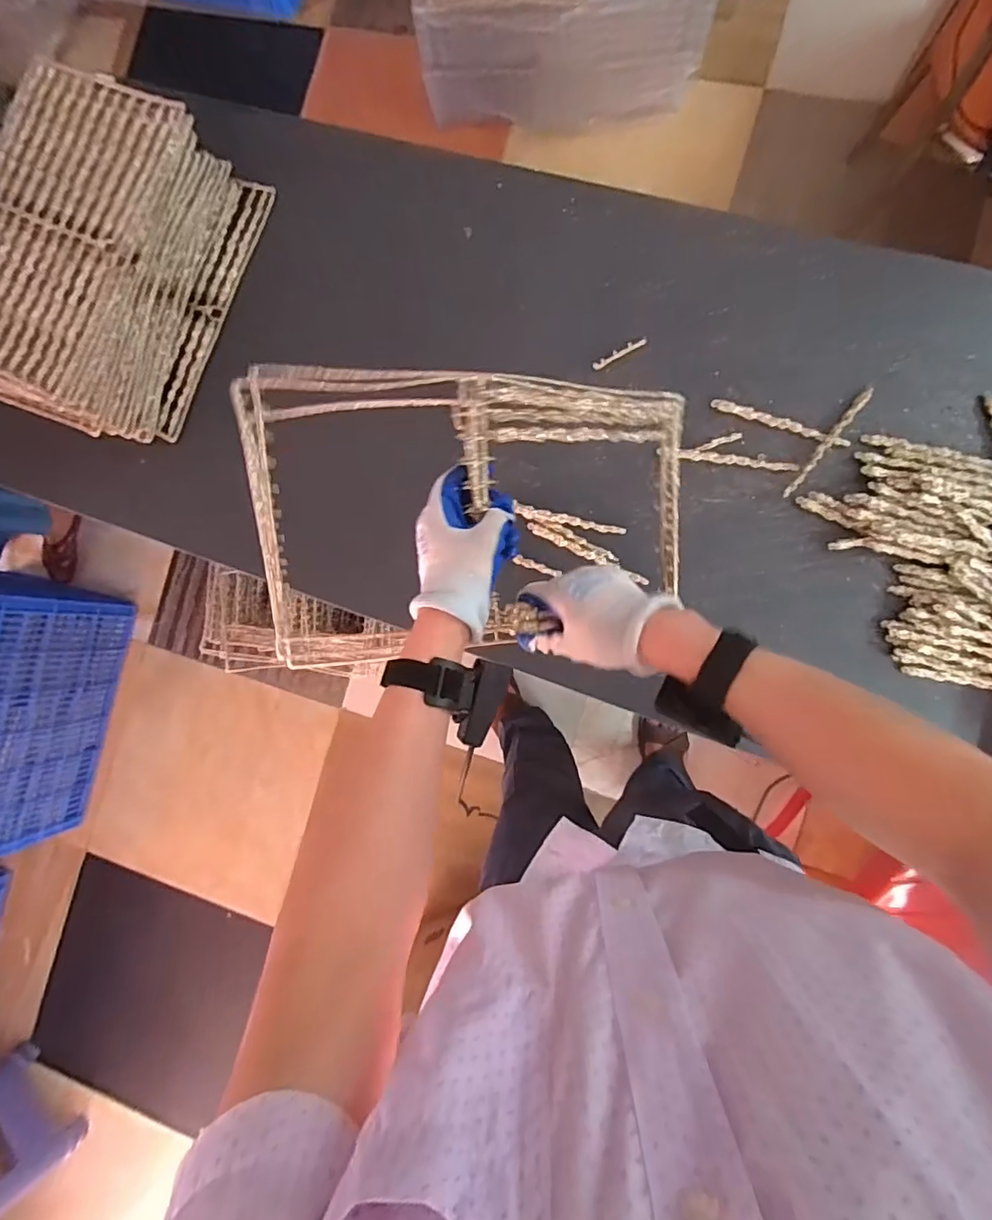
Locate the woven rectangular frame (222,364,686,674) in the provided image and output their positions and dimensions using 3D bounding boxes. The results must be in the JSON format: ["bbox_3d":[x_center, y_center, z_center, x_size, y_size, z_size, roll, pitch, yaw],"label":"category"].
[{"bbox_3d":[-0.010,-0.080,0.469,0.367,0.031,0.232,-4,97,-12],"label":"woven rectangular frame"}]

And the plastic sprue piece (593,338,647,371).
[{"bbox_3d":[0.152,-0.316,0.678,0.069,0.005,0.011,-27,83,6],"label":"plastic sprue piece"}]

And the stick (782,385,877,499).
[{"bbox_3d":[0.382,-0.193,0.634,0.013,0.013,0.156,38,93,9],"label":"stick"}]

